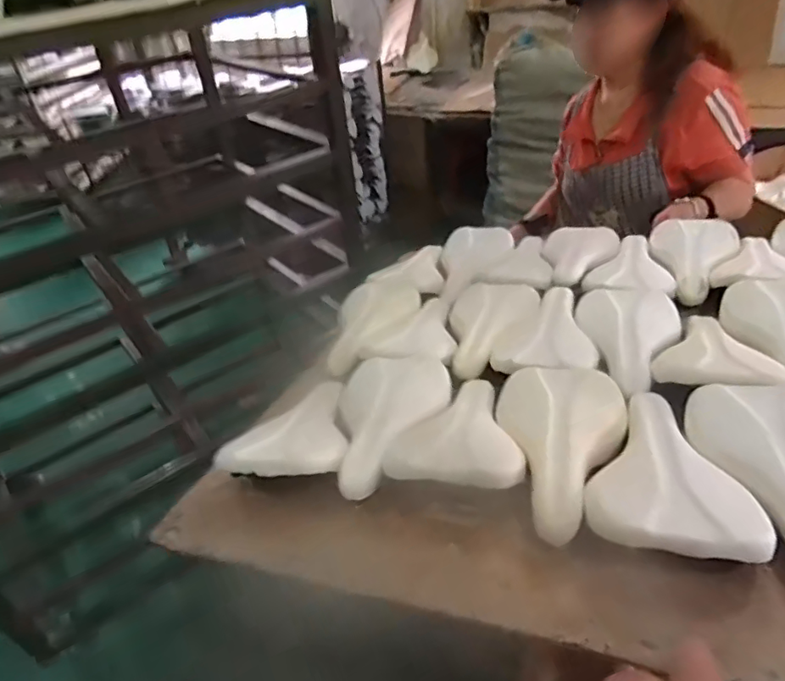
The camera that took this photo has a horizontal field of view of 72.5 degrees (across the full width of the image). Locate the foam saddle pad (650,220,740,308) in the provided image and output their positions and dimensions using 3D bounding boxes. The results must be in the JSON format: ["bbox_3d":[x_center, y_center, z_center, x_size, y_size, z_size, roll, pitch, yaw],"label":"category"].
[{"bbox_3d":[0.468,-0.132,0.833,0.120,0.028,0.235,11,39,24],"label":"foam saddle pad"}]

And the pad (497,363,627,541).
[{"bbox_3d":[0.164,0.095,0.515,0.121,0.037,0.220,2,36,13],"label":"pad"}]

